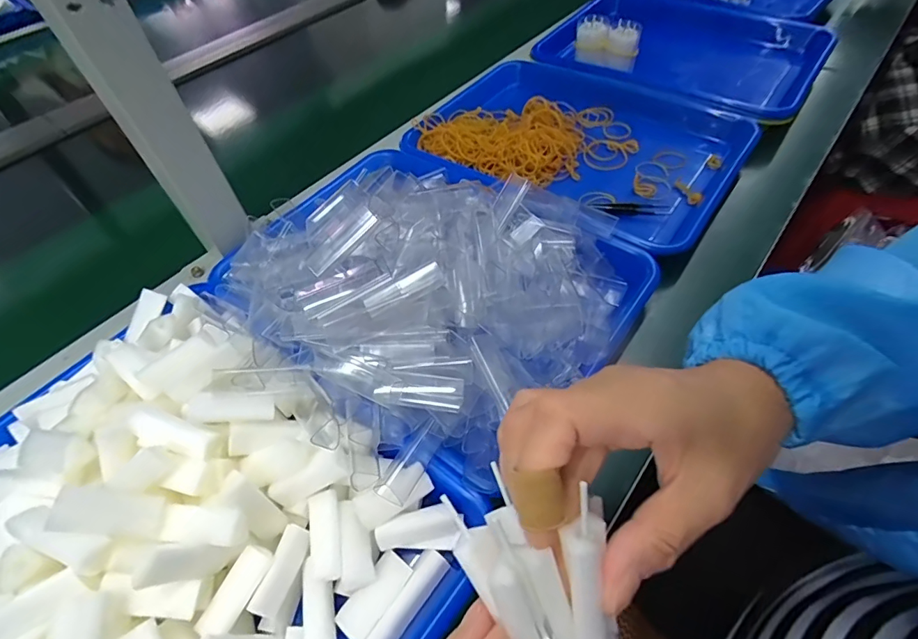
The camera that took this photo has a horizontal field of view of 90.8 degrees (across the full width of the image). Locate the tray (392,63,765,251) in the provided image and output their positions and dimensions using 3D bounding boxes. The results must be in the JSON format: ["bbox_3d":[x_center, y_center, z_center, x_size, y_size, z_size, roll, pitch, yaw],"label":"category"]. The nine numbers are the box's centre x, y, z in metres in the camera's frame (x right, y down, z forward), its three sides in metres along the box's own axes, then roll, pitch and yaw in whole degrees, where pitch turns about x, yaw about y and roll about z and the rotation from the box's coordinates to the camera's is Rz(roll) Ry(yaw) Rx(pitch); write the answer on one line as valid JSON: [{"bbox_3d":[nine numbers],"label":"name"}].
[{"bbox_3d":[0.127,-0.199,0.504,0.322,0.032,0.245,28,60,23],"label":"tray"}]

